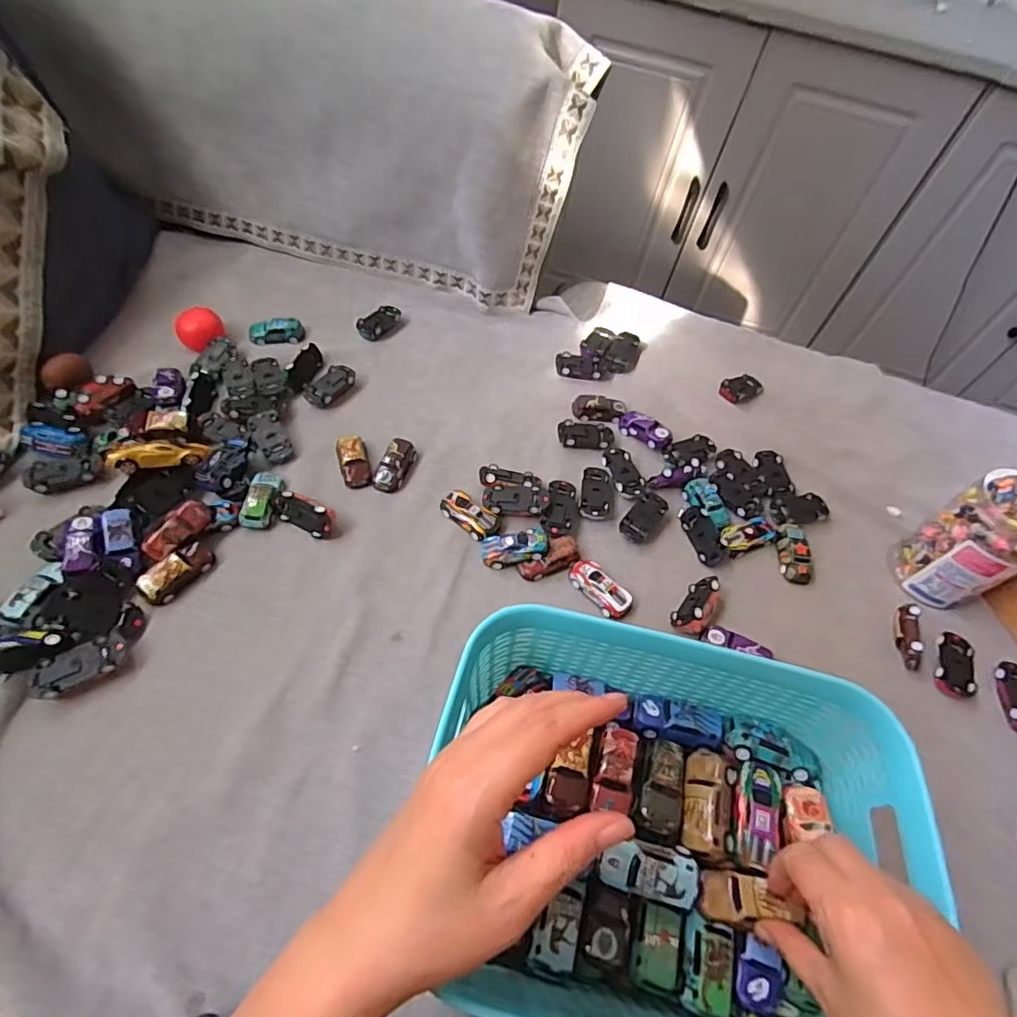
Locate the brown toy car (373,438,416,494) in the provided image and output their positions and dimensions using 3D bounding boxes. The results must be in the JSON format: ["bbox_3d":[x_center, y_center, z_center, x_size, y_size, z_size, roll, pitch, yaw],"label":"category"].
[{"bbox_3d":[-0.120,-0.045,0.577,0.030,0.018,0.059,16,54,3],"label":"brown toy car"}]

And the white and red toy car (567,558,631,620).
[{"bbox_3d":[0.085,0.077,0.523,0.028,0.022,0.063,-35,66,-28],"label":"white and red toy car"}]

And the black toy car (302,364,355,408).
[{"bbox_3d":[-0.207,-0.144,0.641,0.035,0.019,0.061,32,56,14],"label":"black toy car"}]

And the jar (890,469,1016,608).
[{"bbox_3d":[0.453,0.032,0.541,0.079,0.125,0.085,4,54,-6],"label":"jar"}]

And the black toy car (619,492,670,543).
[{"bbox_3d":[0.141,0.011,0.579,0.030,0.019,0.061,36,57,17],"label":"black toy car"}]

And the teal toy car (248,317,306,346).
[{"bbox_3d":[-0.290,-0.222,0.692,0.065,0.021,0.026,-4,55,-11],"label":"teal toy car"}]

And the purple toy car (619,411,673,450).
[{"bbox_3d":[0.160,-0.092,0.645,0.063,0.020,0.029,36,57,17],"label":"purple toy car"}]

